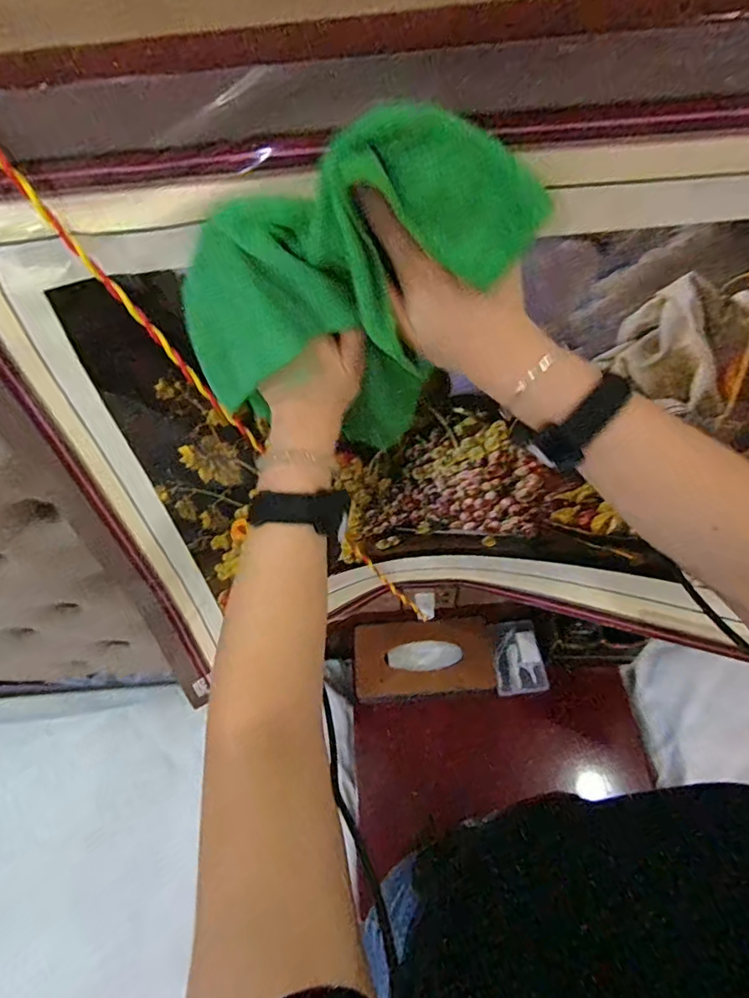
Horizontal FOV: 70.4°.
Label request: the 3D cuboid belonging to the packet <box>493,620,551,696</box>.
[{"bbox_3d":[0.264,0.291,0.975,0.086,0.010,0.126,-9,77,8],"label":"packet"}]

